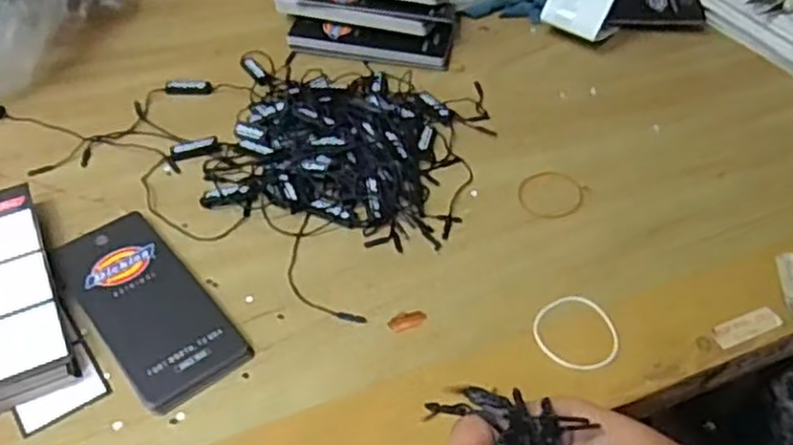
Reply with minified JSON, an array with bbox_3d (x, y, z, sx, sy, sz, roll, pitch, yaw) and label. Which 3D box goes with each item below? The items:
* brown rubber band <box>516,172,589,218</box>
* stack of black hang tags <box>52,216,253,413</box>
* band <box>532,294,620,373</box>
[{"bbox_3d":[0.088,-0.017,0.412,0.035,0.004,0.039,28,52,22],"label":"brown rubber band"},{"bbox_3d":[-0.120,0.037,0.347,0.050,0.008,0.114,-31,55,-27],"label":"stack of black hang tags"},{"bbox_3d":[0.085,0.052,0.347,0.039,0.004,0.040,1,47,-1],"label":"band"}]

